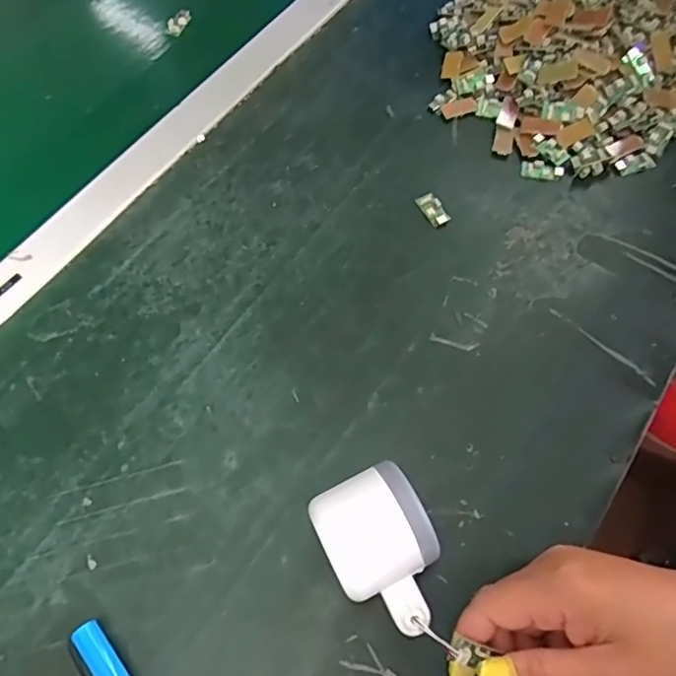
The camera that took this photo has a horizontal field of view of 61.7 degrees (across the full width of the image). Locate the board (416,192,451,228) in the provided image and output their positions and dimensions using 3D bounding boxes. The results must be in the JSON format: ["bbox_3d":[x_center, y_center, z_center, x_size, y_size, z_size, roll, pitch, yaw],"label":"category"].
[{"bbox_3d":[0.074,-0.101,0.445,0.014,0.006,0.030,-26,65,-12],"label":"board"}]

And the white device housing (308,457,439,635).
[{"bbox_3d":[0.024,0.117,0.307,0.053,0.058,0.080,-24,65,-11],"label":"white device housing"}]

